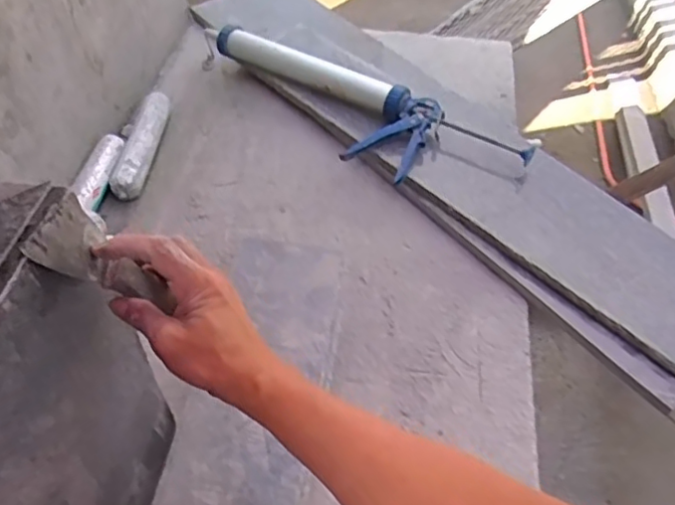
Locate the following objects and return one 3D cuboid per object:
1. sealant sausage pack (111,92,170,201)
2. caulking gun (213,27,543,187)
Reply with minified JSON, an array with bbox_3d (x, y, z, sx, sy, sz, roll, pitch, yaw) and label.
[{"bbox_3d":[-0.347,-0.196,1.109,0.053,0.048,0.282,0,48,1],"label":"sealant sausage pack"},{"bbox_3d":[0.028,-0.278,1.115,0.644,0.073,0.189,30,55,25],"label":"caulking gun"}]

